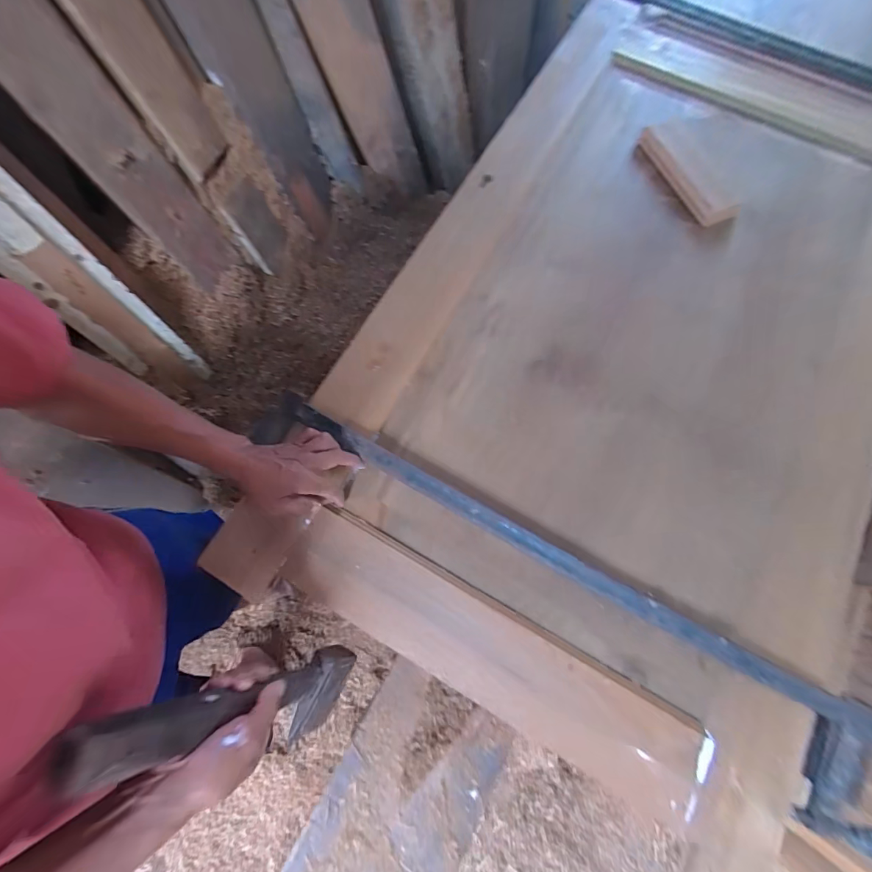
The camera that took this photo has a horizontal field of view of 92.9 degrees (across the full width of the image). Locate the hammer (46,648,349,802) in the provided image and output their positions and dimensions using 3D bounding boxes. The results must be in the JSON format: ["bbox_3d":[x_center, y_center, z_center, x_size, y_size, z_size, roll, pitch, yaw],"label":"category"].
[{"bbox_3d":[-0.195,0.290,0.432,0.034,0.335,0.102,4,71,25],"label":"hammer"}]

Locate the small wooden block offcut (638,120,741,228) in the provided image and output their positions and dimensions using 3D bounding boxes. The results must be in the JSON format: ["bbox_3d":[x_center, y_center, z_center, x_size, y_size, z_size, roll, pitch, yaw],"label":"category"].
[{"bbox_3d":[0.482,-0.503,0.785,0.091,0.019,0.231,-20,74,-7],"label":"small wooden block offcut"}]

